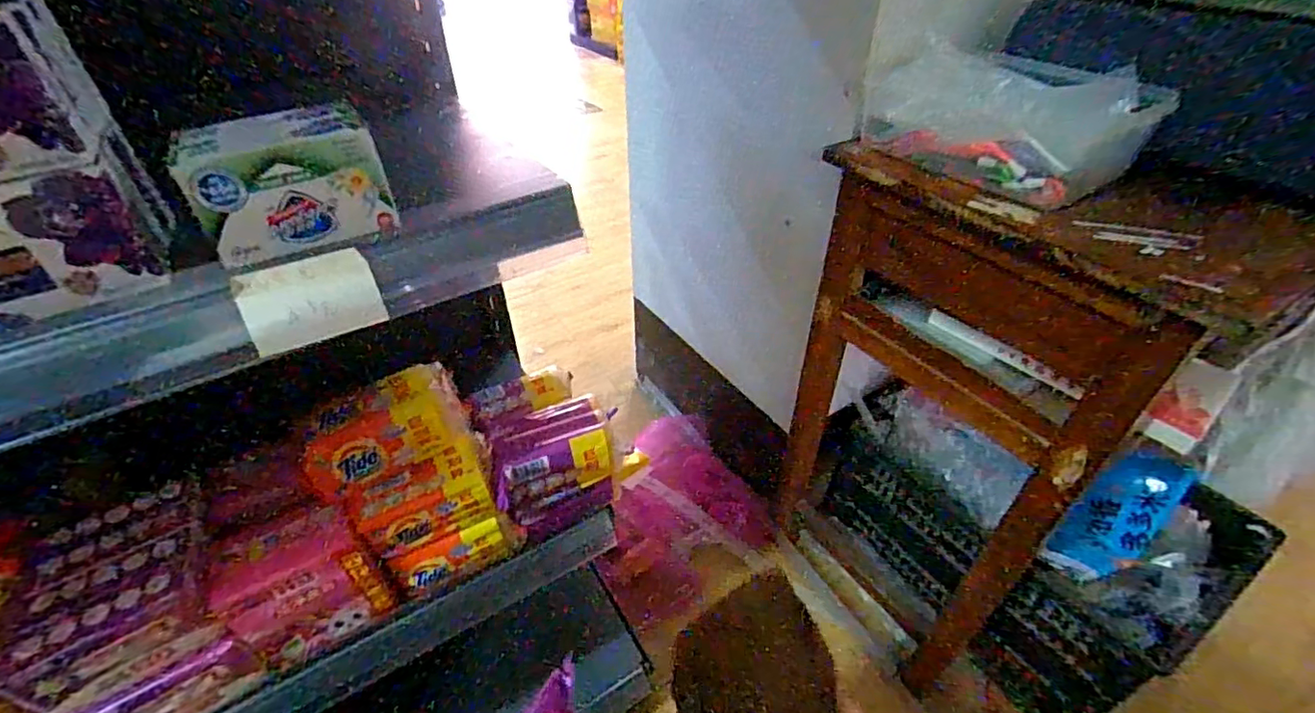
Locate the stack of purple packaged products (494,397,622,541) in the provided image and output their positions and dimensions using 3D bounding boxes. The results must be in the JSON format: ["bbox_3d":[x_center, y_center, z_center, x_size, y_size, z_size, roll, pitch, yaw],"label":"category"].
[{"bbox_3d":[-0.103,0.121,0.581,0.117,0.136,0.076,-14,42,-14],"label":"stack of purple packaged products"}]

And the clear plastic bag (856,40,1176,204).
[{"bbox_3d":[0.321,-0.228,0.538,0.116,0.086,0.232,-23,45,-24],"label":"clear plastic bag"}]

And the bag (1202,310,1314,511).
[{"bbox_3d":[0.774,0.071,0.689,0.090,0.318,0.122,-20,43,-20],"label":"bag"}]

